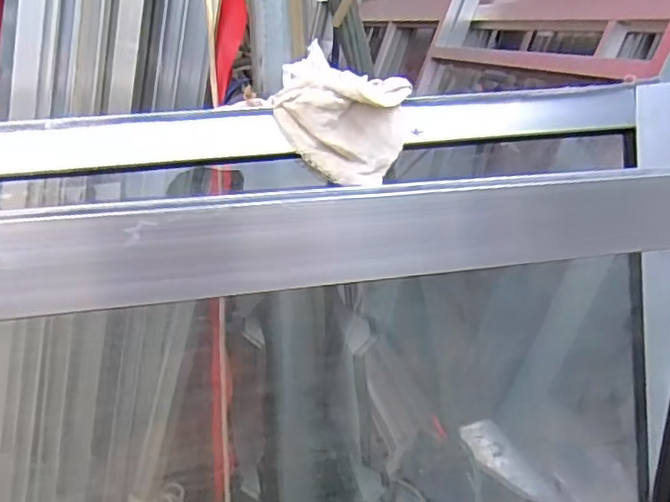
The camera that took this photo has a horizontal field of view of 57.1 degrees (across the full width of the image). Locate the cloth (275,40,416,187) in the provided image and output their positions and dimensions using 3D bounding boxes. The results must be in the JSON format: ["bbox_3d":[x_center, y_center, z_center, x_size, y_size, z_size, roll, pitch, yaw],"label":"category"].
[{"bbox_3d":[0.008,-0.133,0.606,0.127,0.102,0.122,2,20,2],"label":"cloth"}]

